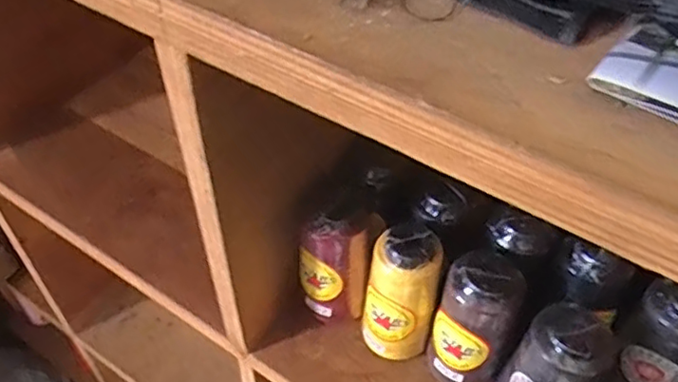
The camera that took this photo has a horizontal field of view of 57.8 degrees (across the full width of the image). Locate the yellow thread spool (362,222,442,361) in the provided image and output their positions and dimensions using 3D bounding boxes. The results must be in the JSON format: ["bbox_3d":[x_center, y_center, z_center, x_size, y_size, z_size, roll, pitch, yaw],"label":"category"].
[{"bbox_3d":[0.040,0.069,0.412,0.046,0.108,0.041,2,48,1],"label":"yellow thread spool"}]

